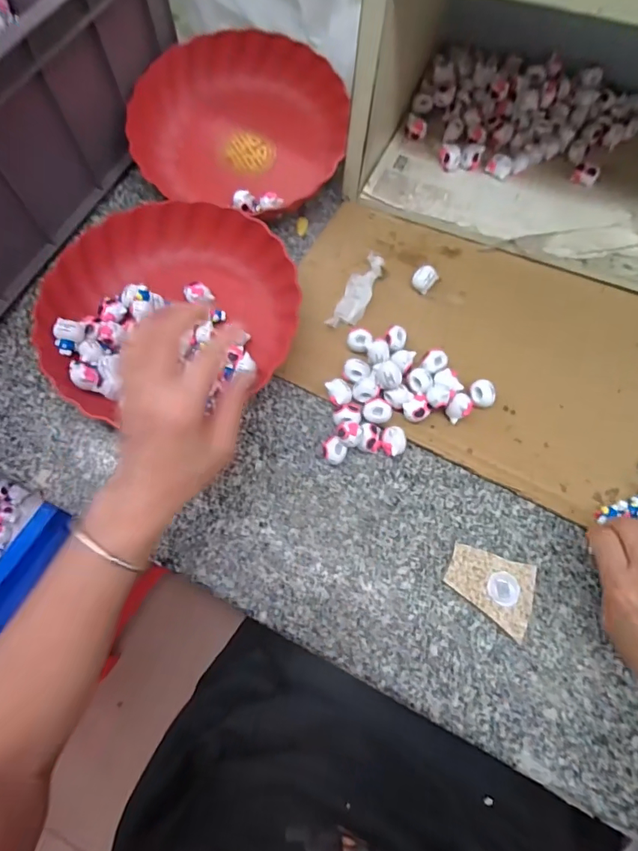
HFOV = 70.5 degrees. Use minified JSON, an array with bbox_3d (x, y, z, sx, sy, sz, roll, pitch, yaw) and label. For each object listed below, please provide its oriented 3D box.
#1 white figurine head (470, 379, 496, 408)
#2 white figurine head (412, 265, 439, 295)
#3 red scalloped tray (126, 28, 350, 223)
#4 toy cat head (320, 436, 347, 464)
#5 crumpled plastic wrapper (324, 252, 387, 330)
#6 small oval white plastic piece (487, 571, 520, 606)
[{"bbox_3d":[0.153,-0.028,0.424,0.021,0.020,0.024,-42,76,-13],"label":"white figurine head"},{"bbox_3d":[0.111,-0.154,0.475,0.023,0.019,0.023,0,71,0],"label":"white figurine head"},{"bbox_3d":[-0.085,-0.346,0.517,0.234,0.054,0.210,10,71,4],"label":"red scalloped tray"},{"bbox_3d":[0.013,0.024,0.410,0.021,0.021,0.022,-42,76,-13],"label":"toy cat head"},{"bbox_3d":[0.041,-0.138,0.466,0.029,0.018,0.093,25,73,8],"label":"crumpled plastic wrapper"},{"bbox_3d":[0.152,0.134,0.372,0.026,0.006,0.026,12,71,4],"label":"small oval white plastic piece"}]

